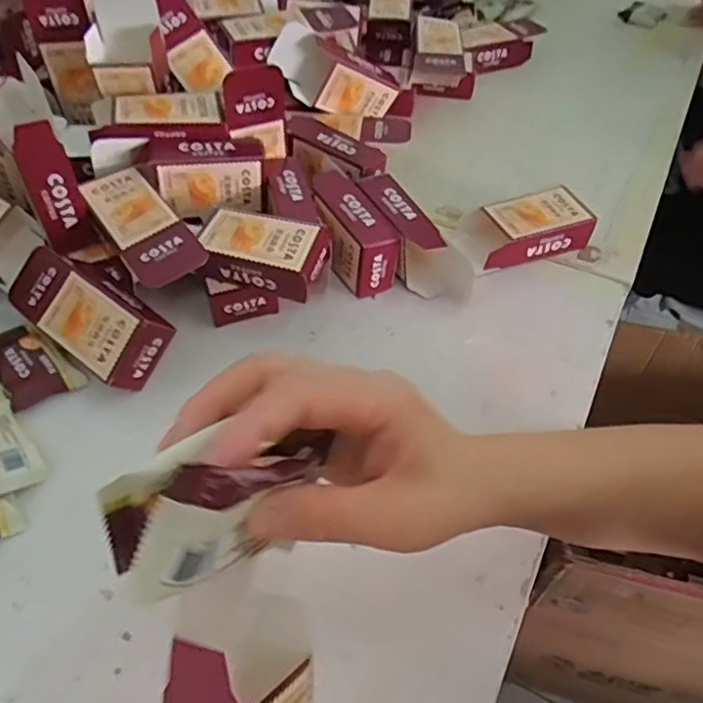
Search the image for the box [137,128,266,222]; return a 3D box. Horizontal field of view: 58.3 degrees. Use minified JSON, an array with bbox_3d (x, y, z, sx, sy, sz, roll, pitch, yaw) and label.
[{"bbox_3d":[-0.129,-0.155,0.550,0.101,0.056,0.044,-7,48,-8],"label":"box"}]

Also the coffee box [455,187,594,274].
[{"bbox_3d":[0.164,-0.116,0.582,0.108,0.035,0.068,-11,49,-12],"label":"coffee box"}]

